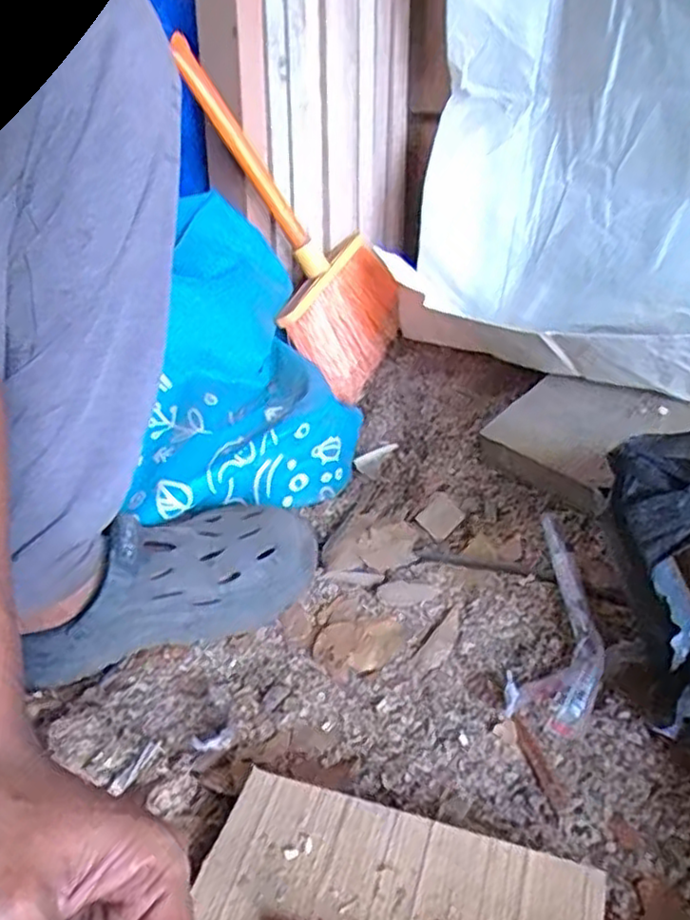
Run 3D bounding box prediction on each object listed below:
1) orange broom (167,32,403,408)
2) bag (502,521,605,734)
[{"bbox_3d":[-0.058,-0.267,0.790,0.044,0.386,0.196,-15,23,43],"label":"orange broom"},{"bbox_3d":[0.158,0.112,0.515,0.061,0.018,0.186,5,37,17],"label":"bag"}]

